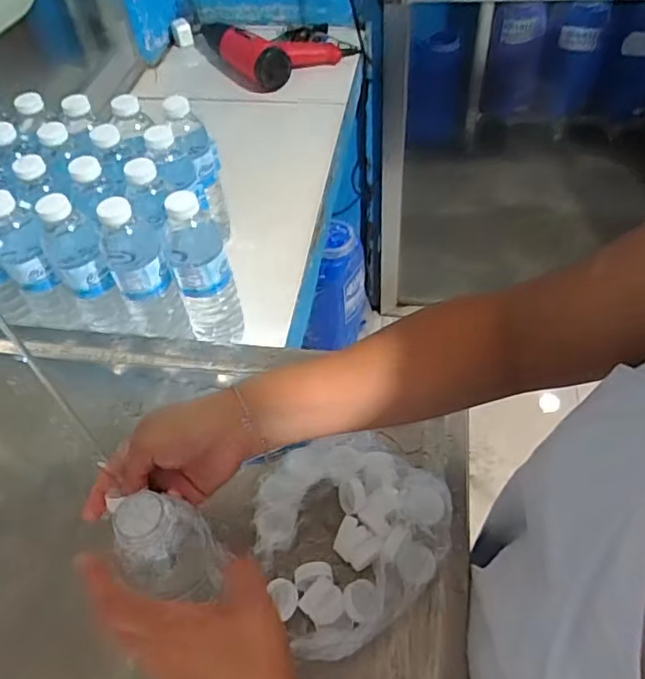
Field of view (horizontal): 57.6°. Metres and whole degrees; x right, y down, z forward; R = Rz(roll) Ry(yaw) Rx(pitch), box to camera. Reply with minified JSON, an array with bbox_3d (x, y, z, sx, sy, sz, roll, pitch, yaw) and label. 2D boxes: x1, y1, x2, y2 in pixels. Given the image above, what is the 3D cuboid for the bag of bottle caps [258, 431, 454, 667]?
[{"bbox_3d":[0.025,0.162,0.508,0.162,0.034,0.165,-23,53,-14],"label":"bag of bottle caps"}]

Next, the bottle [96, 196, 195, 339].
[{"bbox_3d":[-0.190,-0.072,0.616,0.058,0.165,0.065,-24,53,-15],"label":"bottle"}]

